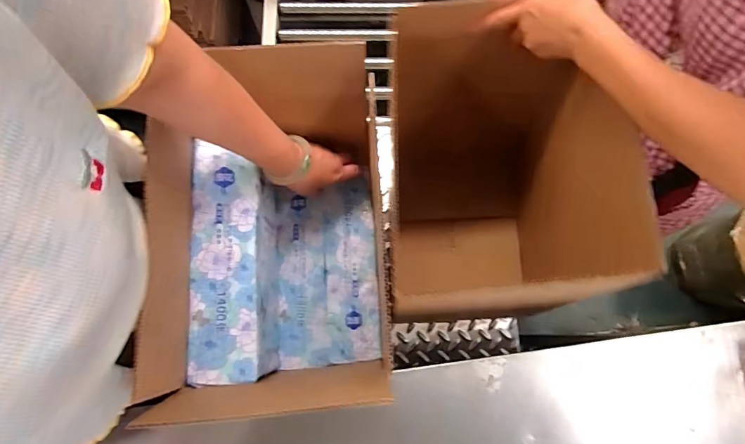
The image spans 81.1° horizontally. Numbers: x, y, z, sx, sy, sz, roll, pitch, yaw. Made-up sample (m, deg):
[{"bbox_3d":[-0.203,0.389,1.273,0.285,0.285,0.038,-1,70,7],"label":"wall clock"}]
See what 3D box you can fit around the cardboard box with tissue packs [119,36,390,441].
[{"bbox_3d":[-0.125,0.018,0.617,0.277,0.281,0.397,1,76,0],"label":"cardboard box with tissue packs"}]

